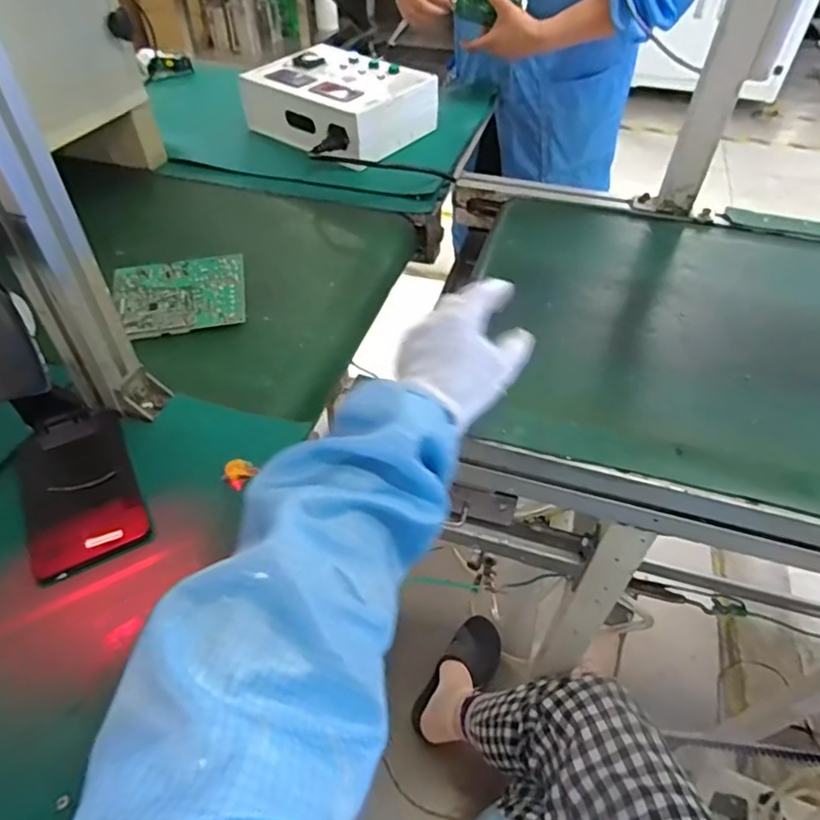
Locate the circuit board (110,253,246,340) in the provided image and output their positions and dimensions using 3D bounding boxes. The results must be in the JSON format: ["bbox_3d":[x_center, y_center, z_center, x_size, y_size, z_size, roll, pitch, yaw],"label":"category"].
[{"bbox_3d":[-0.250,-0.126,0.612,0.135,0.008,0.102,-10,61,-8],"label":"circuit board"}]

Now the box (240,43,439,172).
[{"bbox_3d":[-0.113,-0.478,0.879,0.249,0.080,0.212,31,55,25],"label":"box"}]

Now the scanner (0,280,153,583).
[{"bbox_3d":[-0.265,-0.007,0.378,0.078,0.213,0.151,-26,53,-21],"label":"scanner"}]

